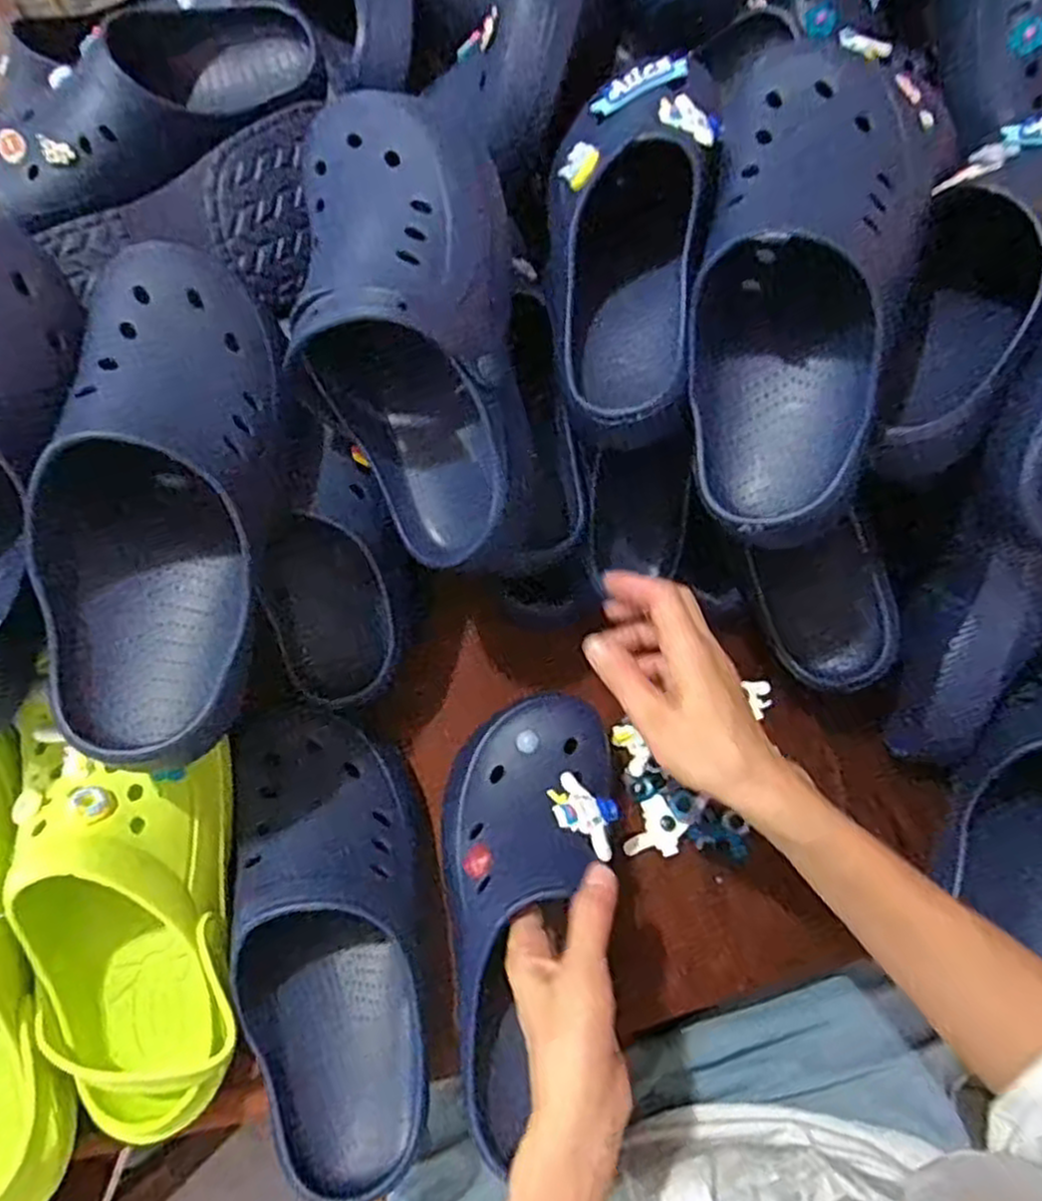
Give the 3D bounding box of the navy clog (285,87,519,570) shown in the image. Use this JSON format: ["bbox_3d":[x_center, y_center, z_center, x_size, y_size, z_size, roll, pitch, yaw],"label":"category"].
[{"bbox_3d":[-0.065,-0.171,0.448,0.114,0.101,0.291,-10,90,-6],"label":"navy clog"}]

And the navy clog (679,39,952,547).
[{"bbox_3d":[0.161,-0.173,0.435,0.123,0.098,0.284,7,91,2],"label":"navy clog"}]

